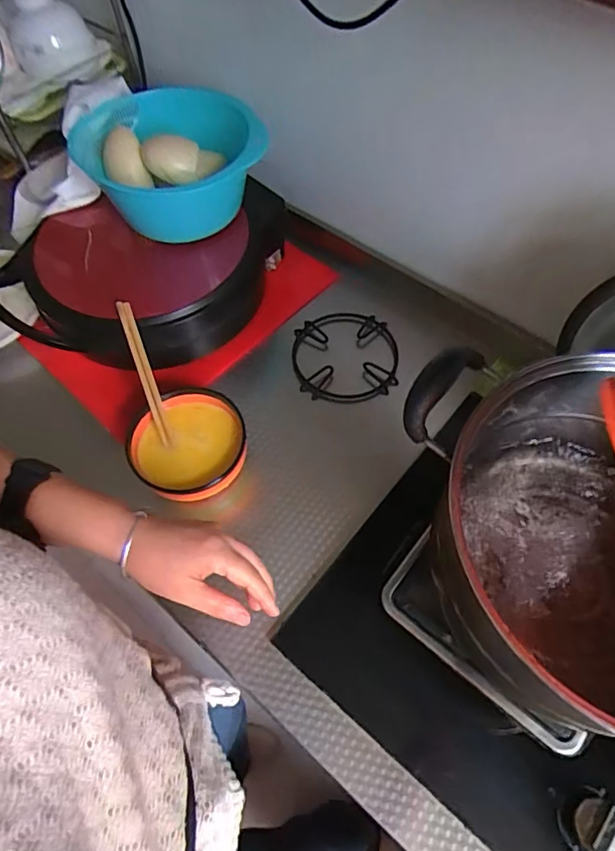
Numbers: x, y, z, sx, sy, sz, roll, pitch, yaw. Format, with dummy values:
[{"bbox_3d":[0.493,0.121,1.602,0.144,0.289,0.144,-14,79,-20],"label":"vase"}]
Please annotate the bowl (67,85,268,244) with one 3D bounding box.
[{"bbox_3d":[-0.174,-0.342,0.667,0.207,0.099,0.212,-29,64,-14],"label":"bowl"}]

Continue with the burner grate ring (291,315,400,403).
[{"bbox_3d":[0.054,-0.102,0.724,0.149,0.012,0.144,0,61,1],"label":"burner grate ring"}]

